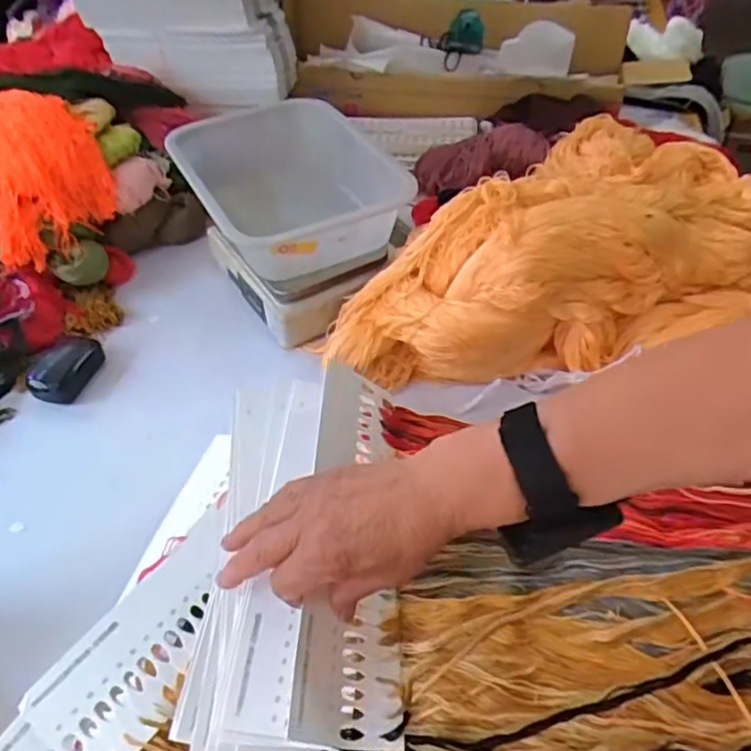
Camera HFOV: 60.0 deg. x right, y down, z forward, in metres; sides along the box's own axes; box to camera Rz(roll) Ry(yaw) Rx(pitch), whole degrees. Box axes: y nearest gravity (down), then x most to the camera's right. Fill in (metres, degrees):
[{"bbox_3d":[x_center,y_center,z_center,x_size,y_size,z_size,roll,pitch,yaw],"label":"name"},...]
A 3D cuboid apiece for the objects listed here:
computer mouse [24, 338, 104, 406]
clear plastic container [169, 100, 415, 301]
[{"bbox_3d":[-0.321,-0.006,0.671,0.058,0.027,0.083,7,47,8],"label":"computer mouse"},{"bbox_3d":[-0.105,-0.209,0.743,0.194,0.092,0.289,-21,49,-18],"label":"clear plastic container"}]

